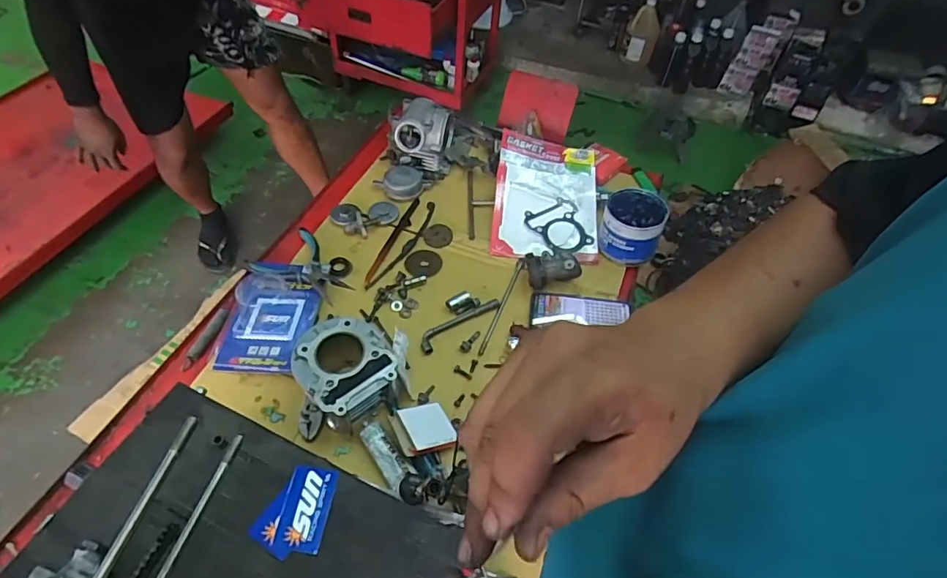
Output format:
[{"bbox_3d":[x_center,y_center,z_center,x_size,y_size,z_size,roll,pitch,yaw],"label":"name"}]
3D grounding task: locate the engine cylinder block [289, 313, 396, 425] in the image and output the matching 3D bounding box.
[{"bbox_3d":[-0.166,0.111,0.708,0.121,0.085,0.139,-36,62,-28],"label":"engine cylinder block"}]

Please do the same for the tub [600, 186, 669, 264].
[{"bbox_3d":[0.271,-0.110,0.909,0.097,0.081,0.100,2,51,-3],"label":"tub"}]

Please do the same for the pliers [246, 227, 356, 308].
[{"bbox_3d":[-0.270,-0.025,0.853,0.161,0.034,0.114,36,57,22],"label":"pliers"}]

